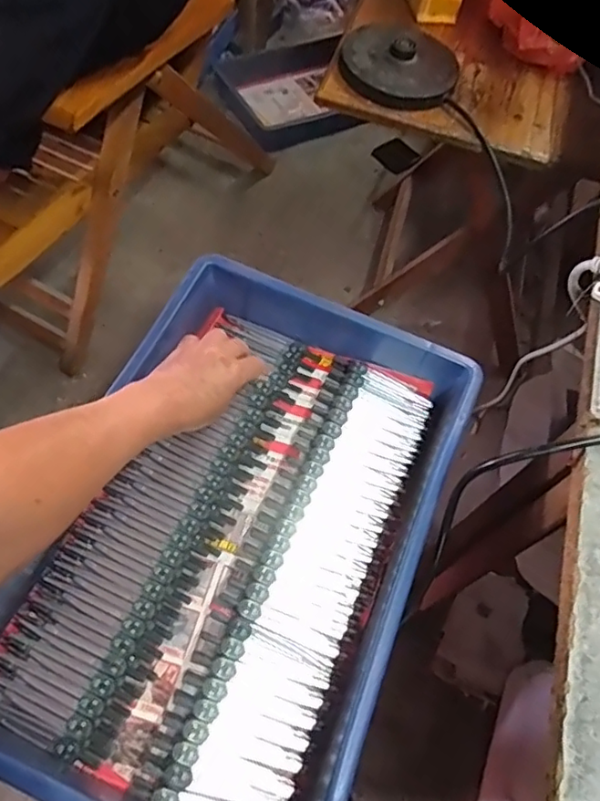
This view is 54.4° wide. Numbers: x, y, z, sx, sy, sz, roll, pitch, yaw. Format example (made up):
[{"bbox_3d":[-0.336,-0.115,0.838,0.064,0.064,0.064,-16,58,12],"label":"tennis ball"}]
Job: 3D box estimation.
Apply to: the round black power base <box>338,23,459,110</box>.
[{"bbox_3d":[0.128,-0.417,0.721,0.137,0.041,0.125,3,62,-5],"label":"round black power base"}]

